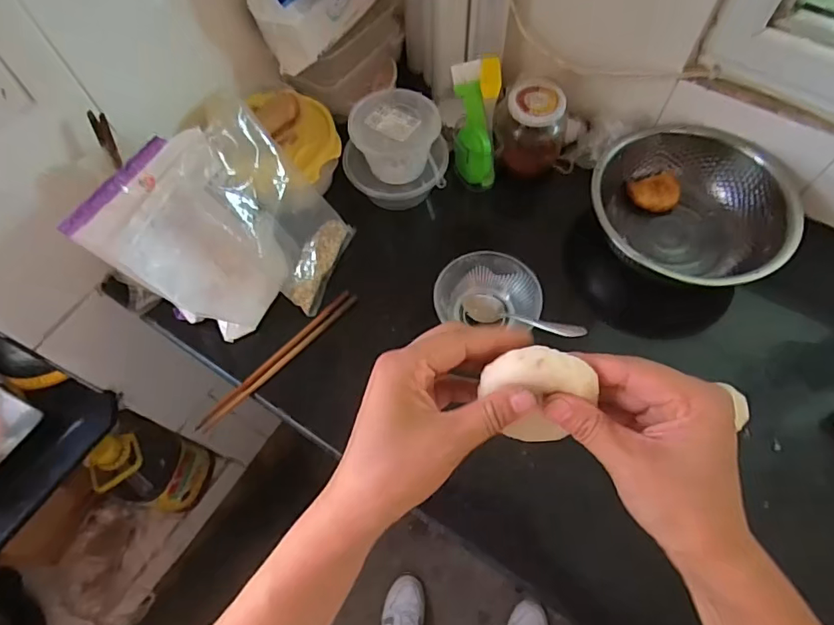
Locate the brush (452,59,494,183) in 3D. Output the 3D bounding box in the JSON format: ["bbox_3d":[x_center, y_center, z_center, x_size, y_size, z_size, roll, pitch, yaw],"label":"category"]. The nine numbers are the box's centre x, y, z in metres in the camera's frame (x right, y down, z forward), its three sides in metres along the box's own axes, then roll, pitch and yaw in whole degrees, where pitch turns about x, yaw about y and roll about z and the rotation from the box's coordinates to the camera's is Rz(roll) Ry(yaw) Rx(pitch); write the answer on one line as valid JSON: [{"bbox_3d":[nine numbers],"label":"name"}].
[{"bbox_3d":[0.073,-0.250,0.676,0.044,0.039,0.148,-7,104,-2],"label":"brush"}]

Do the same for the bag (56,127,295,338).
[{"bbox_3d":[-0.224,-0.068,0.550,0.038,0.219,0.145,23,68,41],"label":"bag"}]

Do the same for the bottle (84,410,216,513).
[{"bbox_3d":[-0.538,0.313,1.035,0.116,0.321,0.143,11,64,7],"label":"bottle"}]

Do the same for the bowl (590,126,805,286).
[{"bbox_3d":[0.333,-0.120,0.648,0.229,0.123,0.192,13,65,8],"label":"bowl"}]

